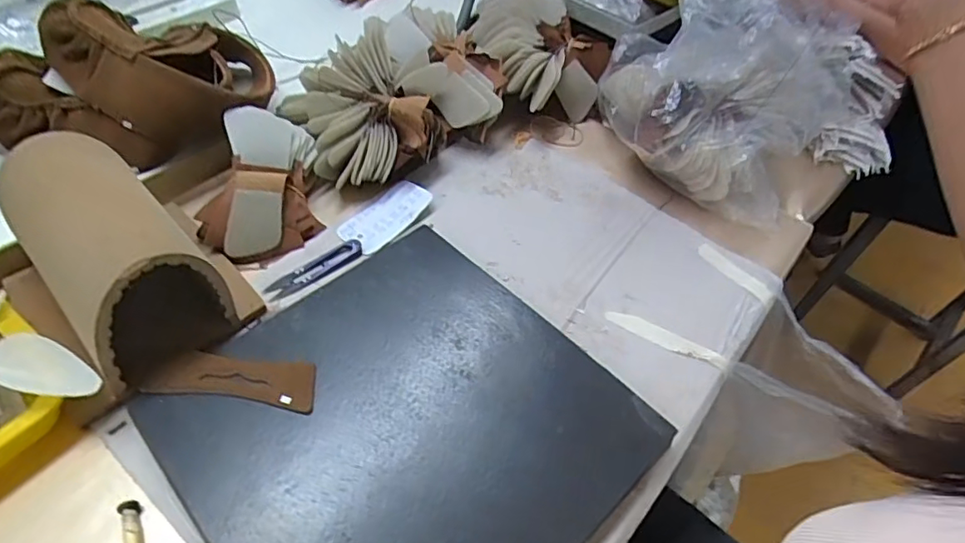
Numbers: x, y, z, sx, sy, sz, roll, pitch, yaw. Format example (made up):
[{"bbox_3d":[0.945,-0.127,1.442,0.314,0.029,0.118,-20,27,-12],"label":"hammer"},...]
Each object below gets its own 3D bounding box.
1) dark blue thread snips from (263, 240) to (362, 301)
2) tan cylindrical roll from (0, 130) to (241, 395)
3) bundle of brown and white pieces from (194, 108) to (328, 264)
[{"bbox_3d":[-0.163,-0.003,0.555,0.098,0.008,0.027,-33,62,-27],"label":"dark blue thread snips"},{"bbox_3d":[-0.303,-0.017,0.469,0.102,0.134,0.184,-34,62,-28],"label":"tan cylindrical roll"},{"bbox_3d":[-0.216,-0.089,0.573,0.101,0.074,0.147,7,51,0],"label":"bundle of brown and white pieces"}]

